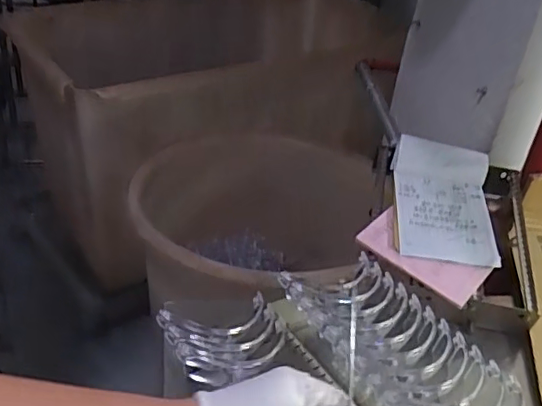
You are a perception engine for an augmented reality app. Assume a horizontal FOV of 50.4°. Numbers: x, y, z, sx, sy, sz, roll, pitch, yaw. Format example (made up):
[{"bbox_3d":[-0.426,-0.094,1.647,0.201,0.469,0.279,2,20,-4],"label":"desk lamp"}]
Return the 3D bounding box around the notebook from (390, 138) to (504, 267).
[{"bbox_3d":[0.272,-0.007,0.917,0.149,0.032,0.251,7,50,3],"label":"notebook"}]

